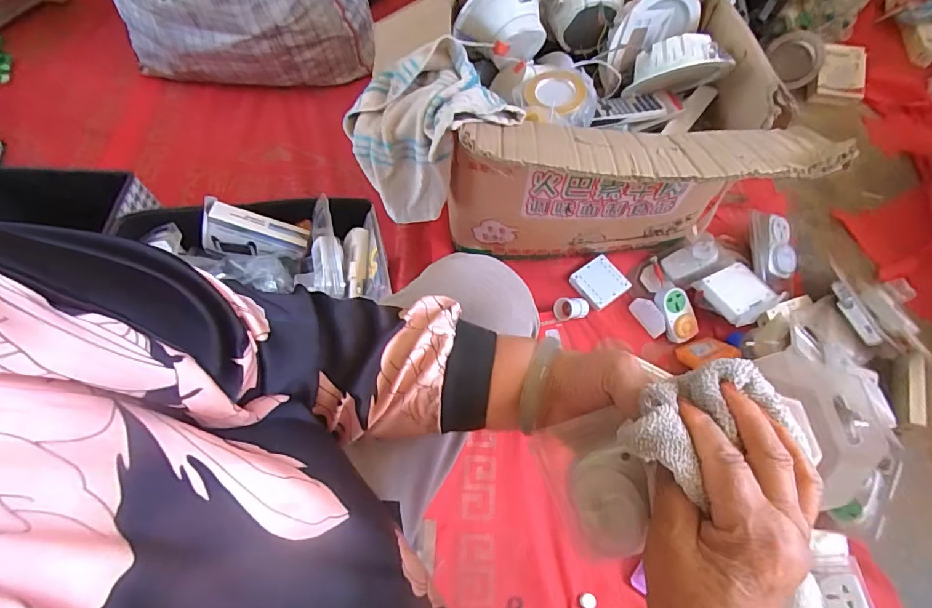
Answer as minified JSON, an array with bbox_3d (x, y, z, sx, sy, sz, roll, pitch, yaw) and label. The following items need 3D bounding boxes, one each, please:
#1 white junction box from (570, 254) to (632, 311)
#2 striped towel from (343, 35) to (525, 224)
[{"bbox_3d":[0.261,-0.041,0.935,0.088,0.031,0.090,-34,70,-16],"label":"white junction box"},{"bbox_3d":[-0.064,-0.259,0.704,0.207,0.198,0.205,-19,66,-10],"label":"striped towel"}]

